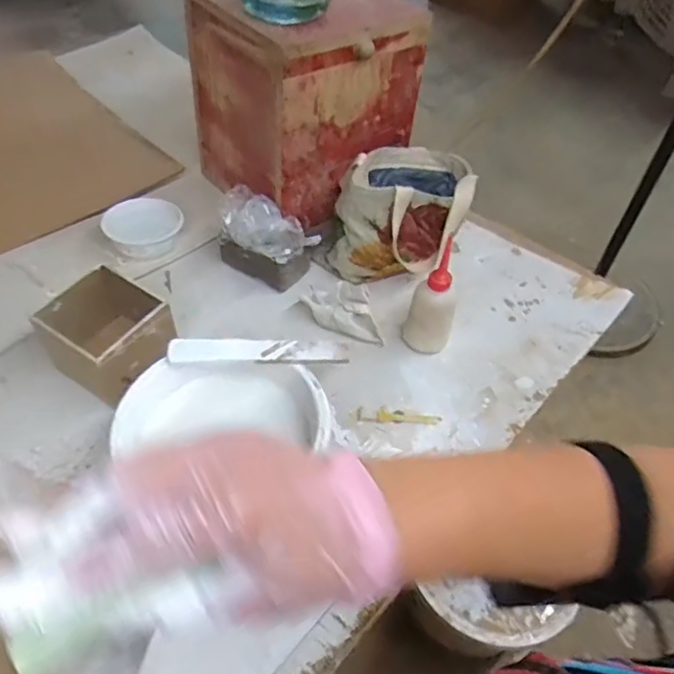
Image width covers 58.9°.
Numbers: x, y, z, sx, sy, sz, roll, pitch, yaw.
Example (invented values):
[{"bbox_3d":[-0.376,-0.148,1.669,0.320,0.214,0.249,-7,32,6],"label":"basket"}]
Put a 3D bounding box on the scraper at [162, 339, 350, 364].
[{"bbox_3d":[-0.088,0.016,0.673,0.198,0.011,0.028,1,52,-2],"label":"scraper"}]

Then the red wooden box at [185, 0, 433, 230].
[{"bbox_3d":[-0.056,-0.369,0.920,0.255,0.292,0.263,-33,60,-25],"label":"red wooden box"}]

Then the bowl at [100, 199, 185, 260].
[{"bbox_3d":[-0.288,-0.158,0.880,0.108,0.053,0.088,12,52,7],"label":"bowl"}]

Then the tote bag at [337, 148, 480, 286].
[{"bbox_3d":[0.100,-0.181,0.887,0.174,0.164,0.191,17,53,11],"label":"tote bag"}]

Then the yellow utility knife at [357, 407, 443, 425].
[{"bbox_3d":[0.077,0.096,0.735,0.102,0.006,0.021,2,52,-1],"label":"yellow utility knife"}]

